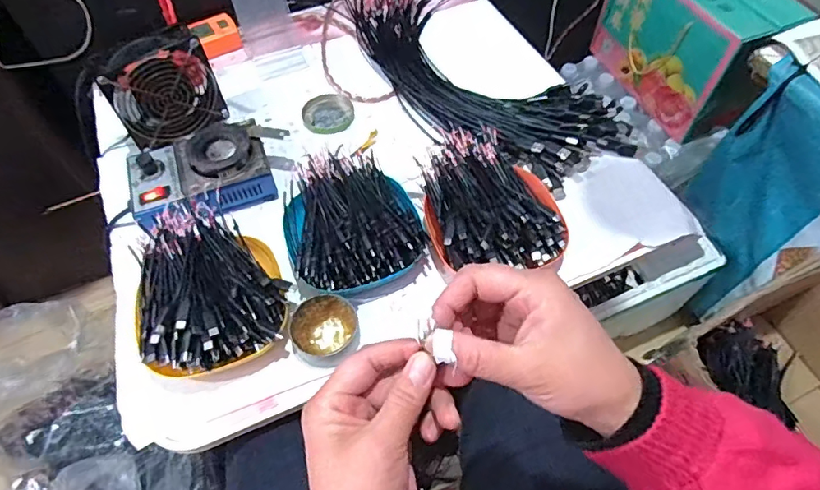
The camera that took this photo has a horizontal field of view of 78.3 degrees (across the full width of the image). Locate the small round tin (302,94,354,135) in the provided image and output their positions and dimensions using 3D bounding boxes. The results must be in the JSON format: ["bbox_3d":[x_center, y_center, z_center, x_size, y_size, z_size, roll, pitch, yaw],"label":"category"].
[{"bbox_3d":[-0.107,-0.172,0.658,0.066,0.010,0.060,-1,58,1],"label":"small round tin"}]

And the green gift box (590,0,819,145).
[{"bbox_3d":[0.547,-0.410,0.992,0.162,0.234,0.322,-22,60,-12],"label":"green gift box"}]

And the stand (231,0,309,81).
[{"bbox_3d":[-0.194,-0.305,0.692,0.072,0.092,0.096,-20,60,-11],"label":"stand"}]

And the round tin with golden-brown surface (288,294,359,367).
[{"bbox_3d":[-0.082,0.081,0.484,0.063,0.030,0.057,-22,60,-12],"label":"round tin with golden-brown surface"}]

